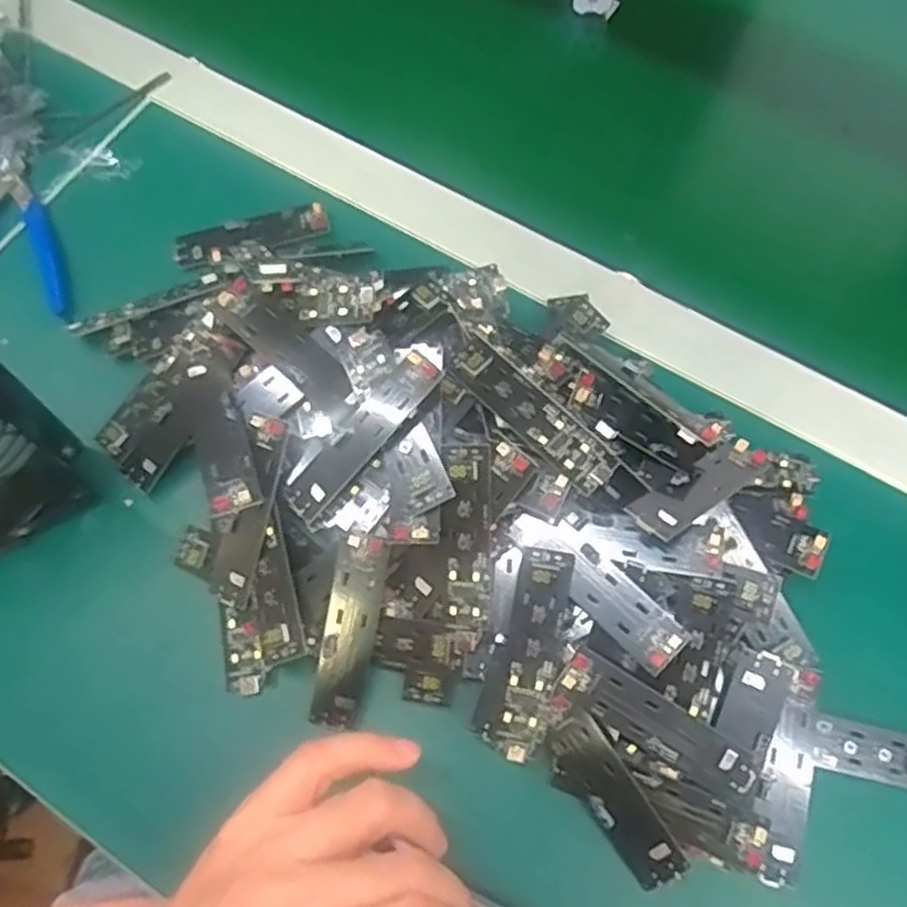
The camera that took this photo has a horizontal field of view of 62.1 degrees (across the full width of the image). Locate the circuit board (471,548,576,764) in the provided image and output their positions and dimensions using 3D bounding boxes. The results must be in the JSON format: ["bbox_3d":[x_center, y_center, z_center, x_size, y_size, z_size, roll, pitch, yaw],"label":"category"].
[{"bbox_3d":[0.033,0.088,0.331,0.030,0.009,0.090,14,86,6],"label":"circuit board"}]

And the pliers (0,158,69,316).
[{"bbox_3d":[-0.275,-0.128,0.455,0.073,0.015,0.106,-12,70,-3],"label":"pliers"}]

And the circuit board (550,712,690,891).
[{"bbox_3d":[0.071,0.151,0.328,0.023,0.005,0.074,-37,75,7],"label":"circuit board"}]

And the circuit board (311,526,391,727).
[{"bbox_3d":[-0.047,0.082,0.350,0.024,0.004,0.090,11,94,-17],"label":"circuit board"}]

